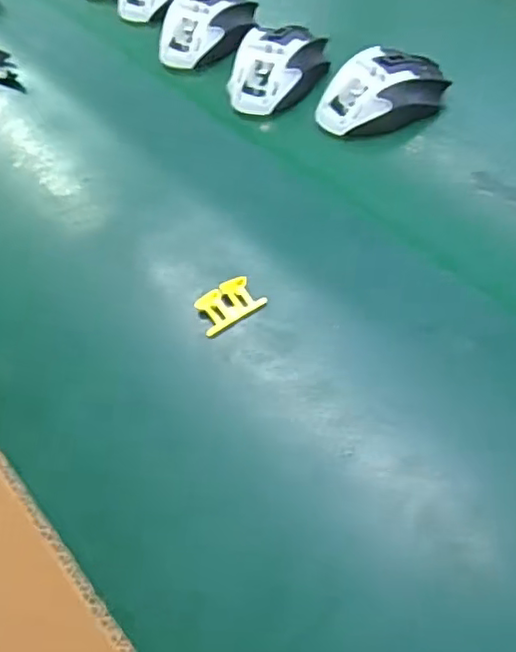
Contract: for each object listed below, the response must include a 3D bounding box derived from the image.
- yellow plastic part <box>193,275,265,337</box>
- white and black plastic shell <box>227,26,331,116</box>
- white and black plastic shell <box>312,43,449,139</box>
[{"bbox_3d":[-0.019,-0.015,0.419,0.043,0.011,0.027,-28,55,-16],"label":"yellow plastic part"},{"bbox_3d":[0.018,-0.226,0.551,0.073,0.041,0.098,18,56,18],"label":"white and black plastic shell"},{"bbox_3d":[0.102,-0.195,0.524,0.112,0.042,0.064,-25,54,-14],"label":"white and black plastic shell"}]

